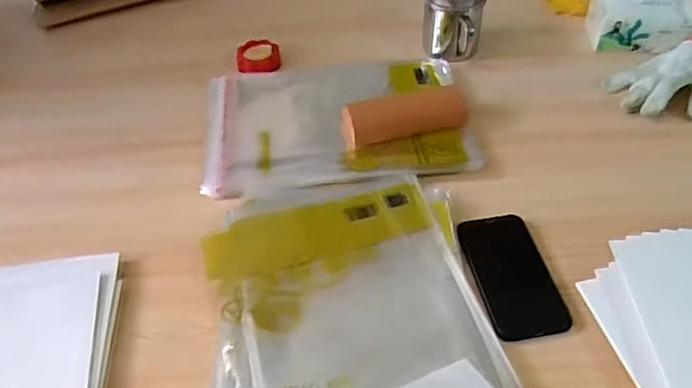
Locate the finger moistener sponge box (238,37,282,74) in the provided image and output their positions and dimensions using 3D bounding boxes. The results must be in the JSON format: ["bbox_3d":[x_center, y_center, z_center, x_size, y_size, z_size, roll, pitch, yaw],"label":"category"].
[{"bbox_3d":[-0.131,-0.208,0.893,0.062,0.023,0.059,-7,46,-6],"label":"finger moistener sponge box"}]

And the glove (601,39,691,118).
[{"bbox_3d":[0.438,-0.167,0.811,0.125,0.032,0.178,28,52,25],"label":"glove"}]

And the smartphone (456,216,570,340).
[{"bbox_3d":[0.169,0.081,0.608,0.076,0.008,0.142,-8,46,-7],"label":"smartphone"}]

